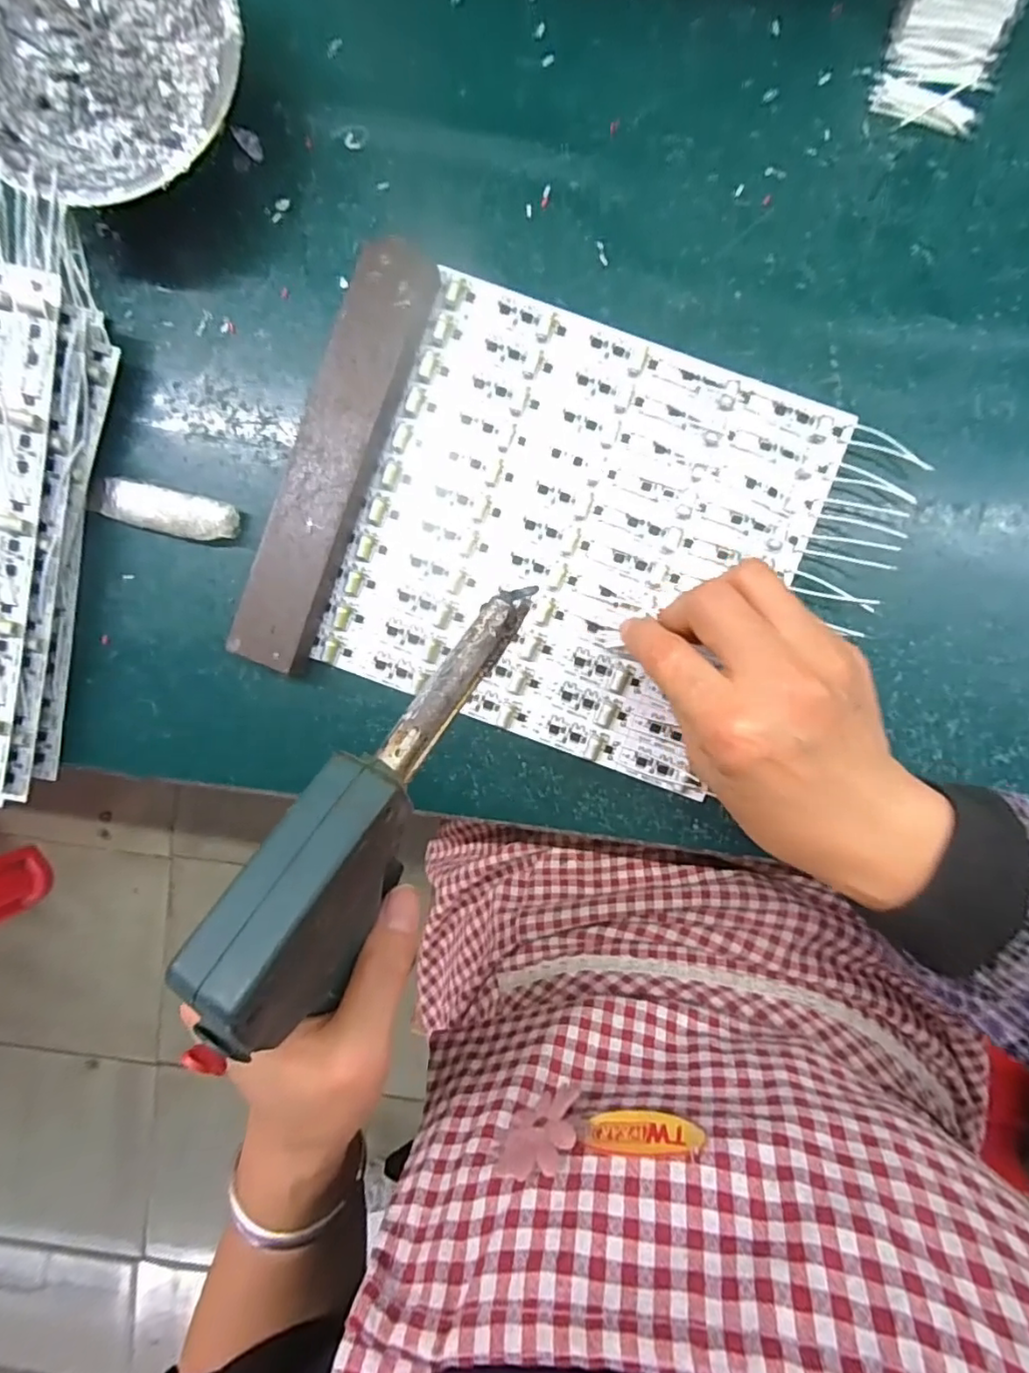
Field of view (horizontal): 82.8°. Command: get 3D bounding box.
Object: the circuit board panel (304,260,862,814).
[{"bbox_3d":[0.029,-0.070,0.284,0.200,0.006,0.193,20,94,-1],"label":"circuit board panel"}]

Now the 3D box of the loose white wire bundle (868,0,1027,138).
[{"bbox_3d":[0.197,-0.295,0.264,0.053,0.012,0.072,14,95,0],"label":"loose white wire bundle"}]

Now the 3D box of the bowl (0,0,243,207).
[{"bbox_3d":[-0.175,-0.266,0.255,0.123,0.039,0.124,0,94,1],"label":"bowl"}]

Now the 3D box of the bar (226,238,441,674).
[{"bbox_3d":[-0.085,-0.107,0.276,0.037,0.018,0.200,20,94,-1],"label":"bar"}]

